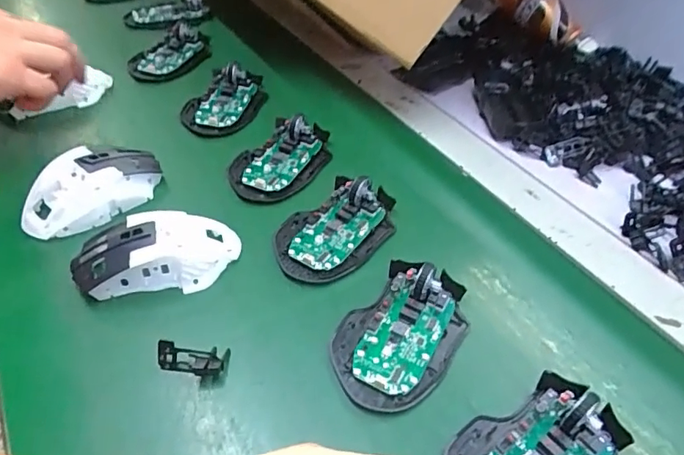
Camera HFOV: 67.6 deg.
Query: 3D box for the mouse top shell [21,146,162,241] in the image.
[{"bbox_3d":[-0.207,-0.033,0.428,0.063,0.039,0.116,27,50,24],"label":"mouse top shell"}]

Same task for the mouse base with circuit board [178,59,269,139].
[{"bbox_3d":[-0.124,-0.137,0.540,0.070,0.029,0.105,15,46,14],"label":"mouse base with circuit board"}]

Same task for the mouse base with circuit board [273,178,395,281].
[{"bbox_3d":[-0.004,-0.004,0.406,0.070,0.024,0.109,32,53,28],"label":"mouse base with circuit board"}]

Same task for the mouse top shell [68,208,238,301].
[{"bbox_3d":[-0.136,0.018,0.375,0.113,0.036,0.055,-12,46,-13],"label":"mouse top shell"}]

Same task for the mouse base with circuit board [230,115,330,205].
[{"bbox_3d":[-0.058,-0.067,0.469,0.077,0.026,0.104,15,46,14],"label":"mouse base with circuit board"}]

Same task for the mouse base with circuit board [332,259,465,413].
[{"bbox_3d":[0.040,0.065,0.339,0.070,0.025,0.110,28,51,25],"label":"mouse base with circuit board"}]

